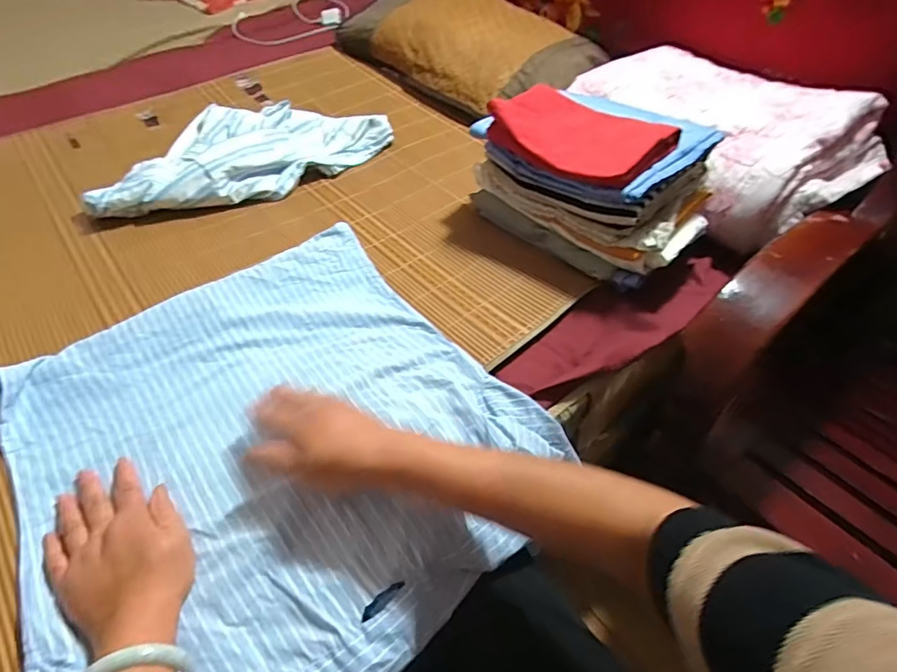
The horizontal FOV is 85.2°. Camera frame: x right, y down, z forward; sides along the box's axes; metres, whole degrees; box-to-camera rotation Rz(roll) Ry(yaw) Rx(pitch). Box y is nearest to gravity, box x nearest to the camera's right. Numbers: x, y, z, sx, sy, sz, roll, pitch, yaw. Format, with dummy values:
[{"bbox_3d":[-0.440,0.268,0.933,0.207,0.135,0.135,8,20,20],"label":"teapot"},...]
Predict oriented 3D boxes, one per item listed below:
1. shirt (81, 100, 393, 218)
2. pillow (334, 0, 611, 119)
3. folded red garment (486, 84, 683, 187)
[{"bbox_3d":[-0.368,-0.365,0.894,0.497,0.062,0.309,-19,52,-18],"label":"shirt"},{"bbox_3d":[0.043,-0.691,1.143,0.334,0.157,0.593,-35,58,-28],"label":"pillow"},{"bbox_3d":[0.177,-0.278,0.673,0.149,0.049,0.233,-34,58,-28],"label":"folded red garment"}]

